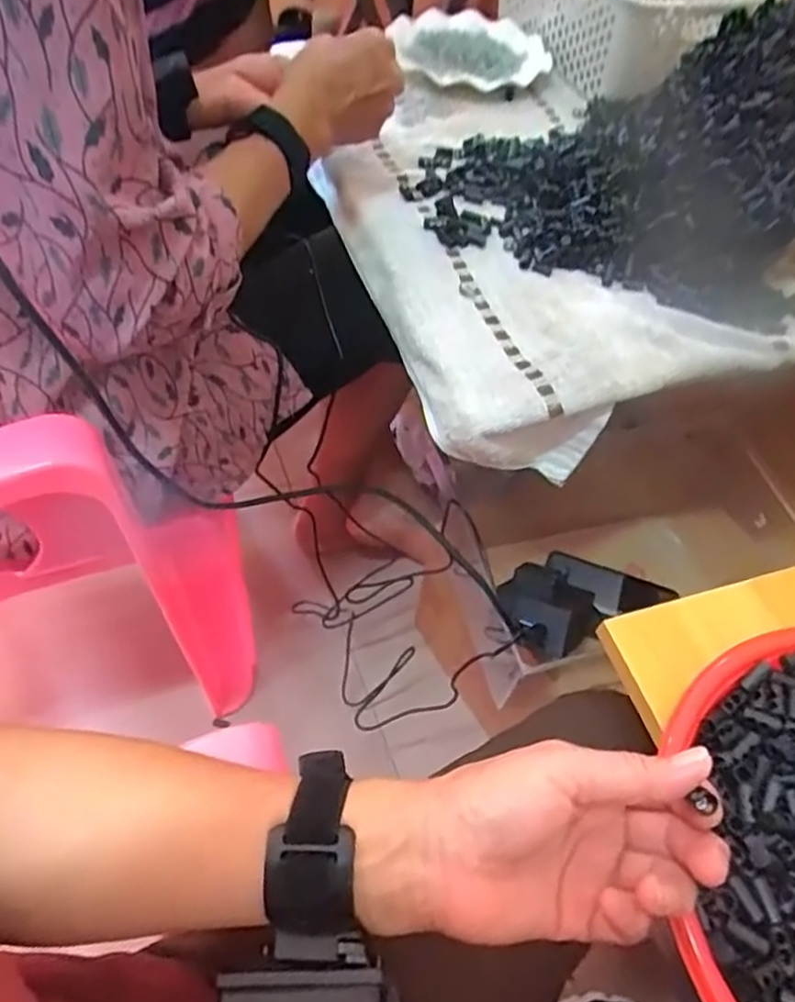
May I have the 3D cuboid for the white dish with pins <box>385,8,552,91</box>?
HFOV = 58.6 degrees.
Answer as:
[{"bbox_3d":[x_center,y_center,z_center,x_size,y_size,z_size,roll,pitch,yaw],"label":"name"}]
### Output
[{"bbox_3d":[0.079,-0.514,0.799,0.177,0.031,0.160,-6,56,-9],"label":"white dish with pins"}]

